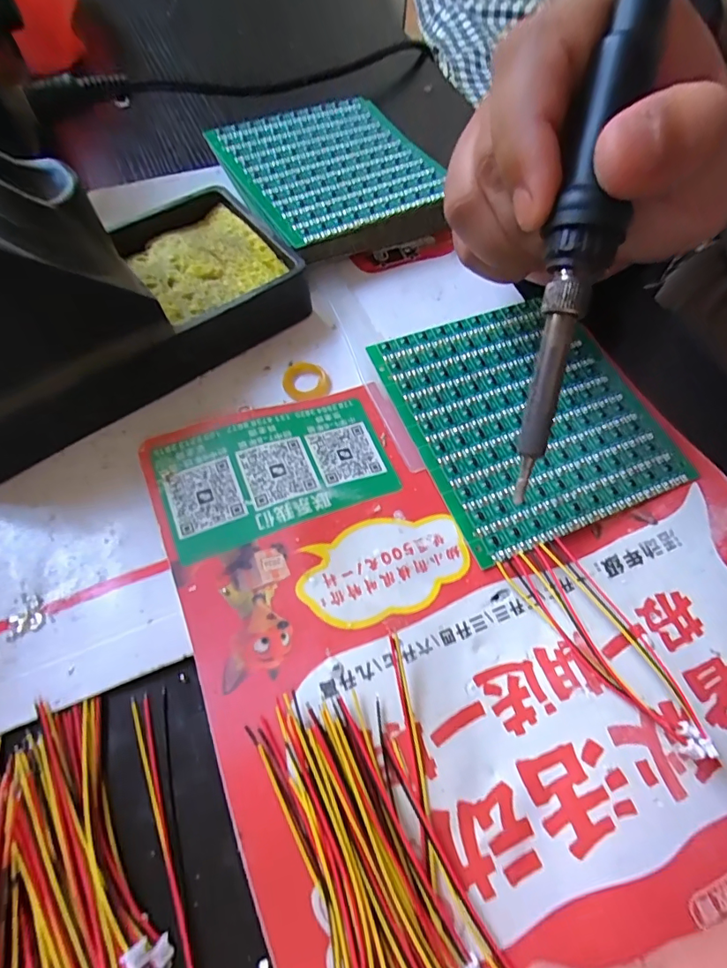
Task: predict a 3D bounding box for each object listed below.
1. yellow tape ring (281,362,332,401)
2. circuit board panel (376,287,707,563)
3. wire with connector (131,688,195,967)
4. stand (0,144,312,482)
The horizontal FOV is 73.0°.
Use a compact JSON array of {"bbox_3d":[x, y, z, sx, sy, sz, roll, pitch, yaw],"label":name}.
[{"bbox_3d":[-0.023,-0.042,0.202,0.019,0.004,0.020,1,62,-2],"label":"yellow tape ring"},{"bbox_3d":[0.064,-0.029,0.194,0.093,0.004,0.099,-20,67,-13],"label":"circuit board panel"},{"bbox_3d":[-0.053,0.094,0.131,0.010,0.007,0.073,-15,64,-11],"label":"wire with connector"},{"bbox_3d":[-0.098,-0.076,0.174,0.146,0.075,0.066,-38,70,-20],"label":"stand"}]

